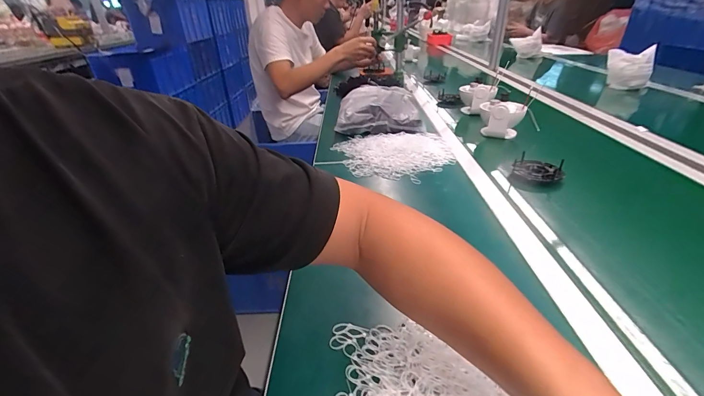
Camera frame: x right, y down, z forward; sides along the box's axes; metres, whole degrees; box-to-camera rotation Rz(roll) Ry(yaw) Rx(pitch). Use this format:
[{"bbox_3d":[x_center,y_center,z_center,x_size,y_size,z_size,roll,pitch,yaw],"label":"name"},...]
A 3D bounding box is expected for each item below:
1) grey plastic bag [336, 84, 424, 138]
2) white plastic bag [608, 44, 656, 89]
[{"bbox_3d":[0.083,-0.282,1.059,0.241,0.077,0.258,0,30,4],"label":"grey plastic bag"},{"bbox_3d":[1.105,-0.517,1.360,0.047,0.138,0.163,-24,38,-34],"label":"white plastic bag"}]

